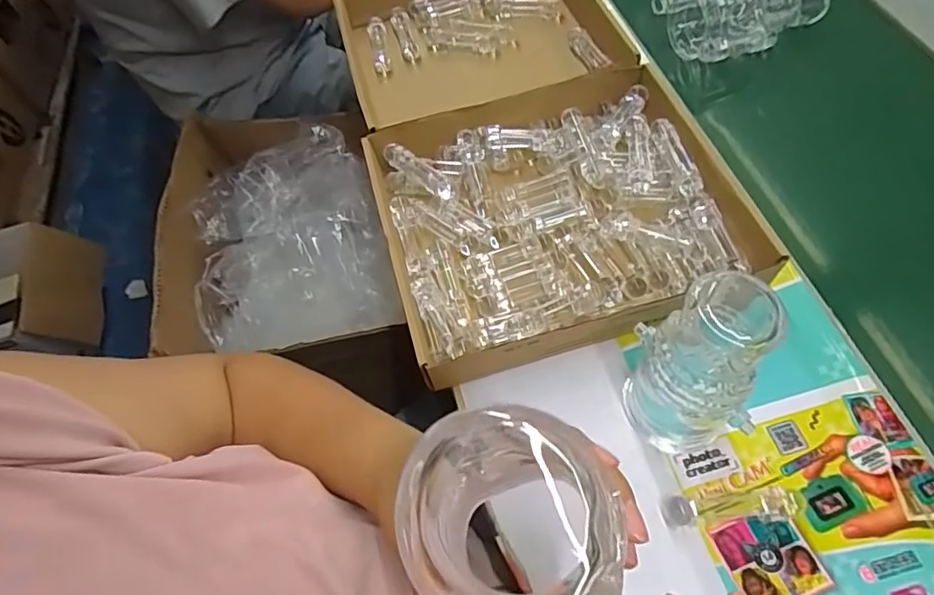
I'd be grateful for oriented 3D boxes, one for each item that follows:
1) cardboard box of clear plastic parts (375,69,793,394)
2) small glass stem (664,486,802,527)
[{"bbox_3d":[0.087,-0.090,0.541,0.331,0.043,0.279,-18,60,-4],"label":"cardboard box of clear plastic parts"},{"bbox_3d":[0.194,0.154,0.409,0.095,0.016,0.020,-6,60,2],"label":"small glass stem"}]

